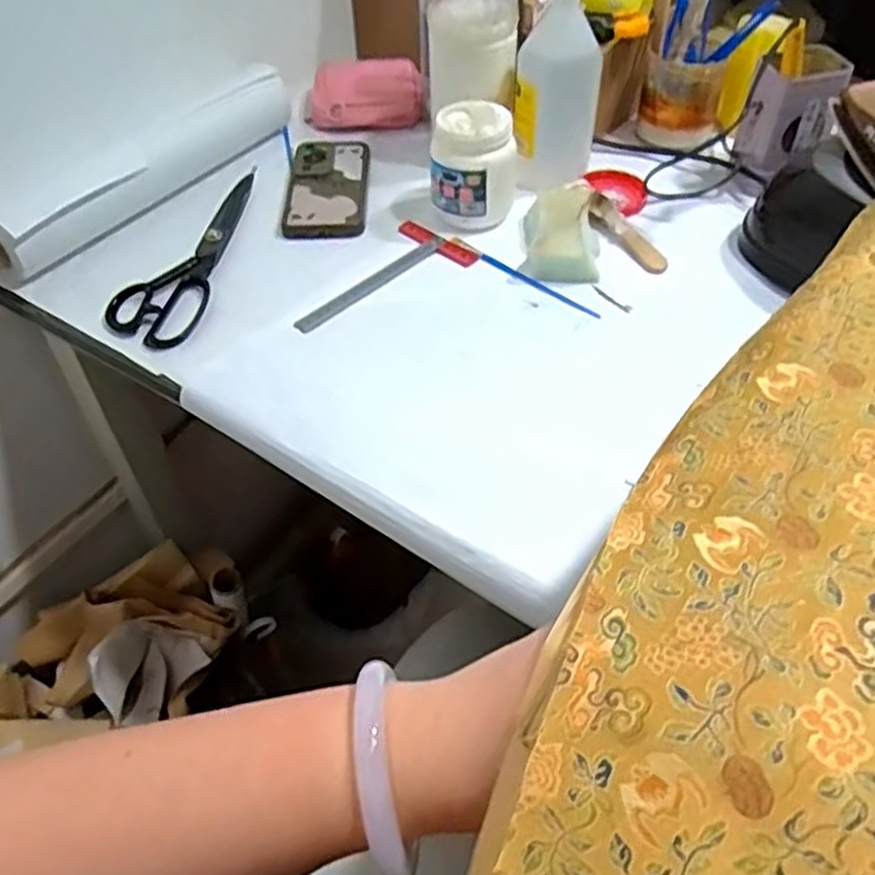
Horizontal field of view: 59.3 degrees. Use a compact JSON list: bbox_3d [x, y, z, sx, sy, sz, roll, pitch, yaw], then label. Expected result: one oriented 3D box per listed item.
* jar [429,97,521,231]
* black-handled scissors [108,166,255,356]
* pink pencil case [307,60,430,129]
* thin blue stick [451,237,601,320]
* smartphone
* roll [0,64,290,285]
[{"bbox_3d":[0.035,-0.250,0.705,0.078,0.091,0.077,1,48,4],"label":"jar"},{"bbox_3d":[-0.223,-0.176,0.699,0.074,0.014,0.250,5,48,7],"label":"black-handled scissors"},{"bbox_3d":[-0.083,-0.388,0.870,0.134,0.032,0.097,-6,48,-3],"label":"pink pencil case"},{"bbox_3d":[0.074,-0.141,0.670,0.012,0.004,0.166,-37,56,-27],"label":"thin blue stick"},{"bbox_3d":[-0.110,-0.251,0.765,0.075,0.012,0.156,-3,48,0],"label":"smartphone"},{"bbox_3d":[-0.274,-0.264,0.736,0.051,0.065,0.357,29,55,26],"label":"roll"}]

